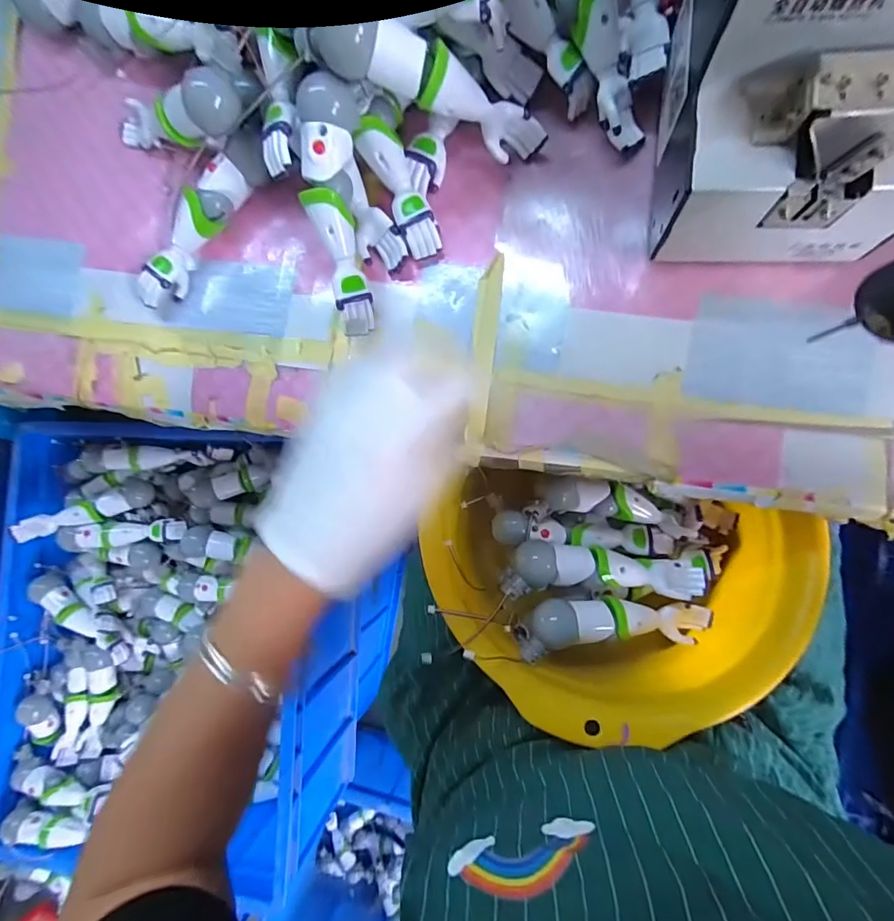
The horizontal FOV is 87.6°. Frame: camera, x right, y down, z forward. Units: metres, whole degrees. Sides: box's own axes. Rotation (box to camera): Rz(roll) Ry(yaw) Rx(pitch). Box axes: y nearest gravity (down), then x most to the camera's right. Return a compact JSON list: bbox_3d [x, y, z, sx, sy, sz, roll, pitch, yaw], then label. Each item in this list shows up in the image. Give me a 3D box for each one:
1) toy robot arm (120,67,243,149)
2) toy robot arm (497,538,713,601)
[{"bbox_3d":[-0.207,-0.256,0.348,0.149,0.036,0.034,19,90,34],"label":"toy robot arm"},{"bbox_3d":[0.128,0.089,0.376,0.166,0.035,0.038,3,88,-6],"label":"toy robot arm"}]

